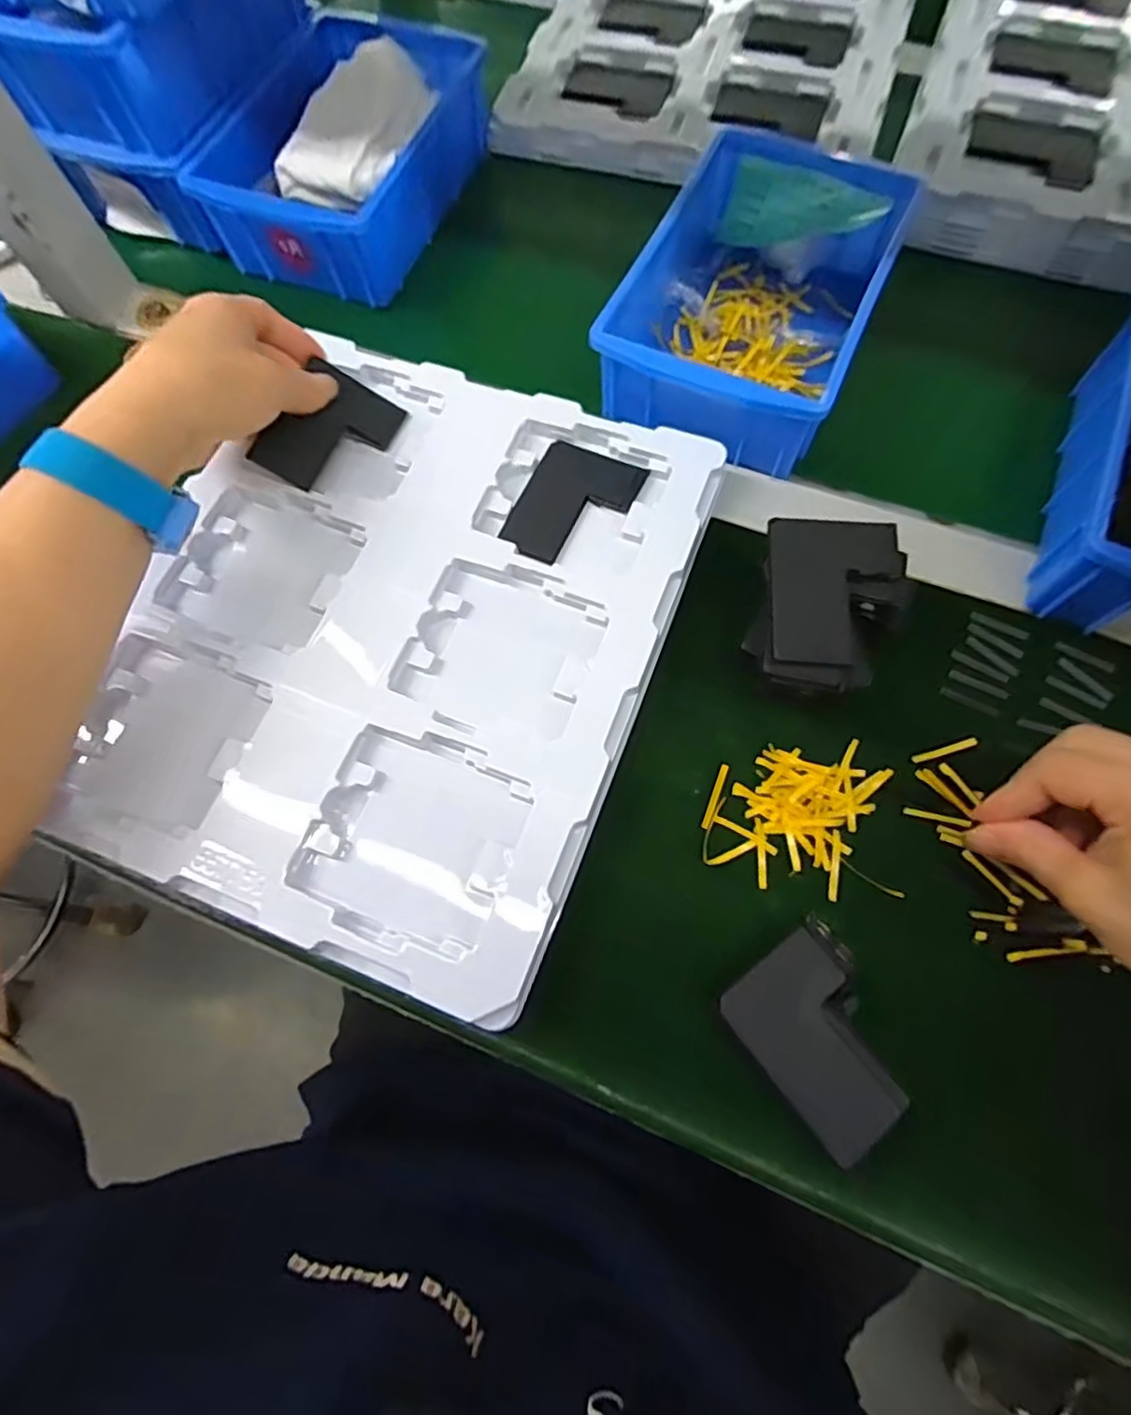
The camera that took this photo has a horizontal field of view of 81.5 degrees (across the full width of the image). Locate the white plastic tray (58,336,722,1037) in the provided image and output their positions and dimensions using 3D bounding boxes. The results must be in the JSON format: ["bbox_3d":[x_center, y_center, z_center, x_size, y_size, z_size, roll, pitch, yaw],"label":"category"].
[{"bbox_3d":[-0.085,-0.045,0.346,0.260,0.024,0.315,20,71,8],"label":"white plastic tray"}]

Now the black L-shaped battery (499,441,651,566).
[{"bbox_3d":[0.004,-0.113,0.368,0.060,0.005,0.081,23,72,10],"label":"black L-shaped battery"}]

